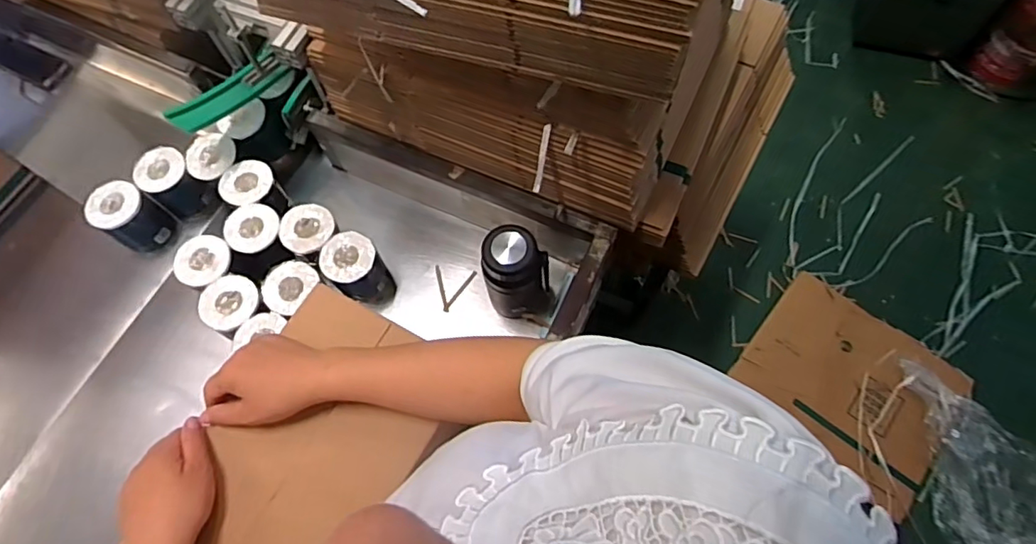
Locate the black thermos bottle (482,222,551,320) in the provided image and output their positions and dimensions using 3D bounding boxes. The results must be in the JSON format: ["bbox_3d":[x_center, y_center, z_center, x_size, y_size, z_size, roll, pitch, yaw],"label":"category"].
[{"bbox_3d":[-0.003,0.006,0.956,0.107,0.215,0.078,18,67,8],"label":"black thermos bottle"}]

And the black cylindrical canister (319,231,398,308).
[{"bbox_3d":[-0.291,0.002,1.033,0.094,0.123,0.108,-42,73,-17],"label":"black cylindrical canister"}]

